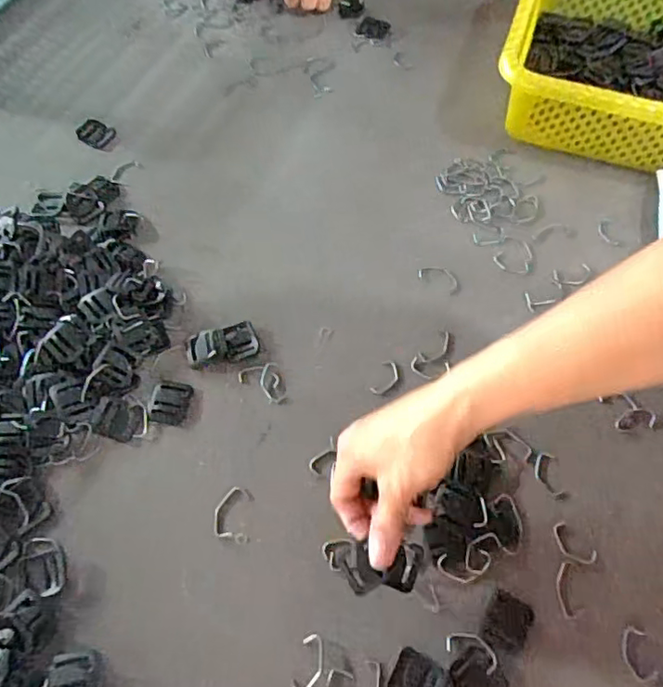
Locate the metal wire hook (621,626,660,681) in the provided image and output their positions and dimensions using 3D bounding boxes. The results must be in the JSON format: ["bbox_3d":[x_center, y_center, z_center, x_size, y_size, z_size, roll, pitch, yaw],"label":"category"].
[{"bbox_3d":[0.202,0.205,0.382,0.019,0.004,0.032,-2,62,-2],"label":"metal wire hook"}]

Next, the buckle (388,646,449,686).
[{"bbox_3d":[0.057,0.217,0.372,0.036,0.004,0.030,27,65,13],"label":"buckle"}]

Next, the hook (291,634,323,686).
[{"bbox_3d":[-0.014,0.211,0.380,0.017,0.004,0.036,15,63,7],"label":"hook"}]

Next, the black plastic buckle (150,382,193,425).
[{"bbox_3d":[-0.129,0.047,0.463,0.029,0.004,0.034,6,62,2],"label":"black plastic buckle"}]

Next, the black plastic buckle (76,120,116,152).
[{"bbox_3d":[-0.244,-0.218,0.601,0.045,0.006,0.030,29,65,14],"label":"black plastic buckle"}]

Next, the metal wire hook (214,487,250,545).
[{"bbox_3d":[-0.074,0.125,0.424,0.024,0.004,0.041,0,62,-1],"label":"metal wire hook"}]

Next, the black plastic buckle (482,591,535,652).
[{"bbox_3d":[0.119,0.189,0.391,0.028,0.004,0.033,30,65,14],"label":"black plastic buckle"}]

